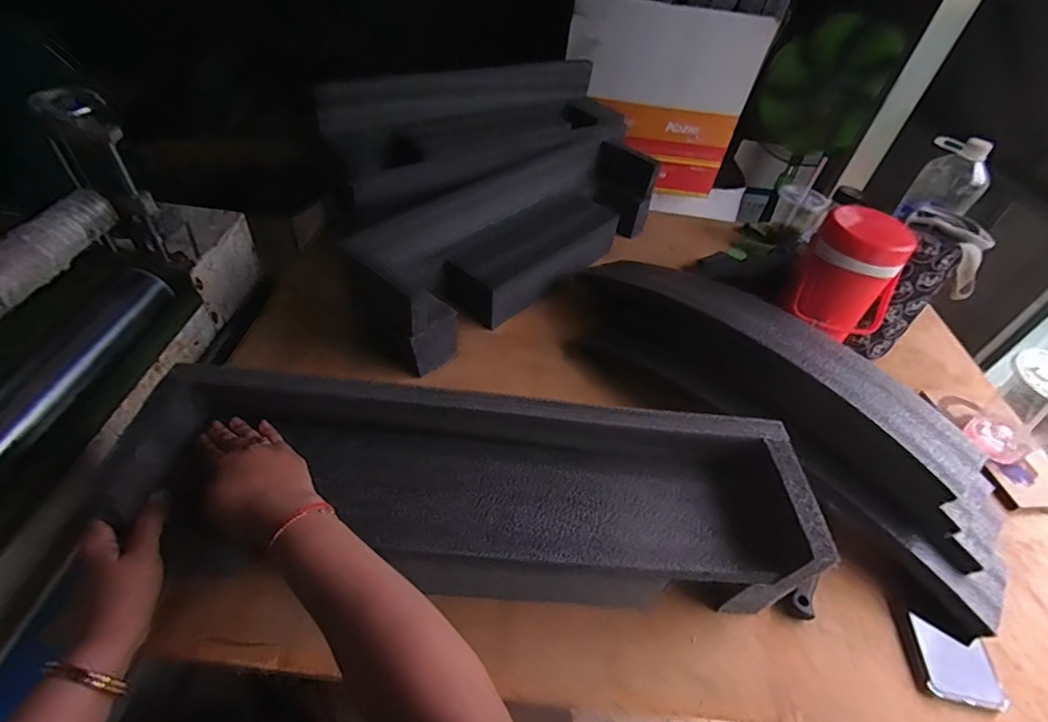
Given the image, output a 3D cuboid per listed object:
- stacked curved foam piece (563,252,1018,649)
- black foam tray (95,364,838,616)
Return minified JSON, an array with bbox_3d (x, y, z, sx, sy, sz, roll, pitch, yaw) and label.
[{"bbox_3d":[0.334,0.041,0.698,0.178,0.157,0.626,-32,57,-32],"label":"stacked curved foam piece"},{"bbox_3d":[-0.045,0.138,0.515,0.623,0.140,0.177,8,46,-1],"label":"black foam tray"}]

